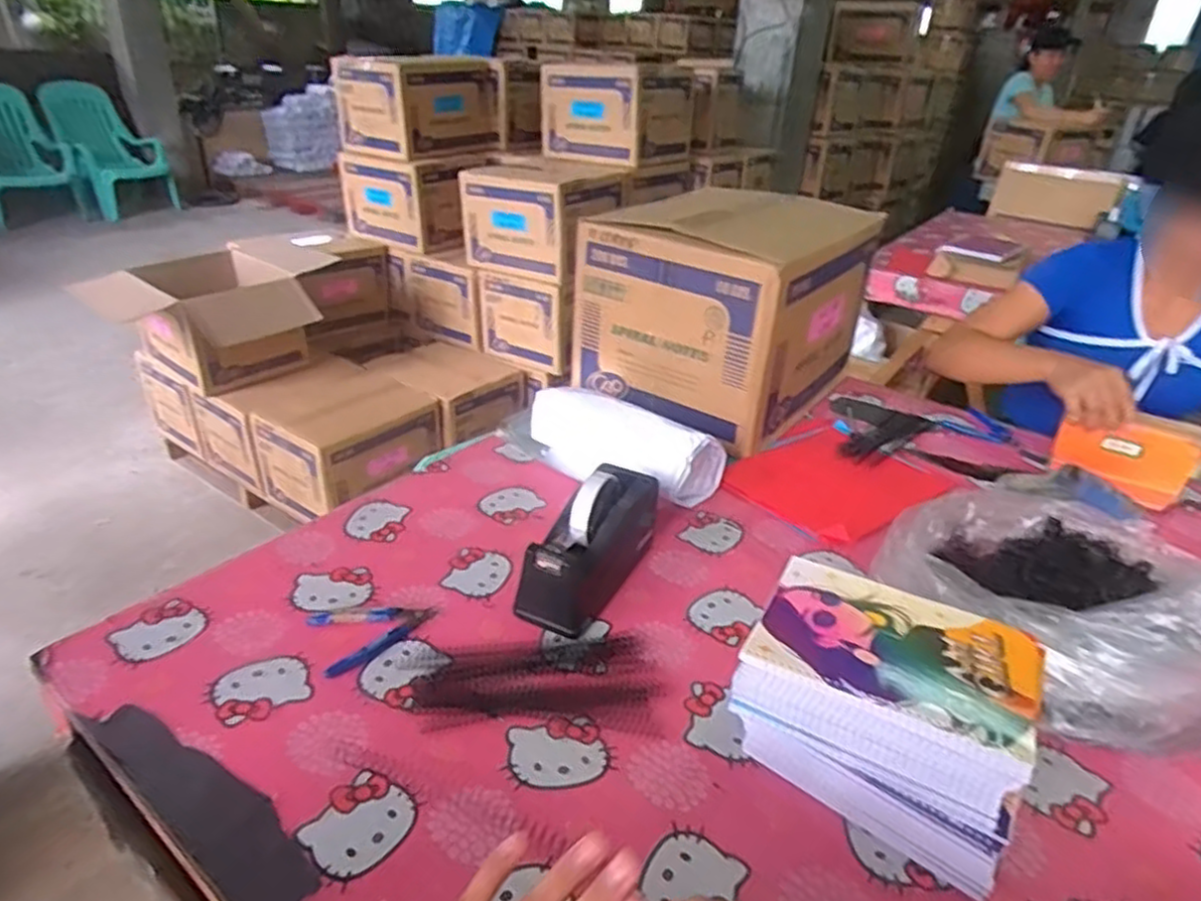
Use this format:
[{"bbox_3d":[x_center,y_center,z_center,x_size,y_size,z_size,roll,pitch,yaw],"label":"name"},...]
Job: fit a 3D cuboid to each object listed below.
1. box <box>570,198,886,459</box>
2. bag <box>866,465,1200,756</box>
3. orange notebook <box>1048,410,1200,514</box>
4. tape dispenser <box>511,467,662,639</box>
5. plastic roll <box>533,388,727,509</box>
[{"bbox_3d":[0.202,-0.233,1.192,0.328,0.285,0.382,24,35,31],"label":"box"},{"bbox_3d":[0.442,0.137,0.707,0.232,0.158,0.284,-22,39,-38],"label":"bag"},{"bbox_3d":[0.712,0.004,0.994,0.156,0.117,0.017,21,26,24],"label":"orange notebook"},{"bbox_3d":[-0.001,0.094,0.791,0.079,0.119,0.207,16,32,21],"label":"tape dispenser"},{"bbox_3d":[0.025,-0.017,0.995,0.262,0.106,0.116,24,35,31],"label":"plastic roll"}]

